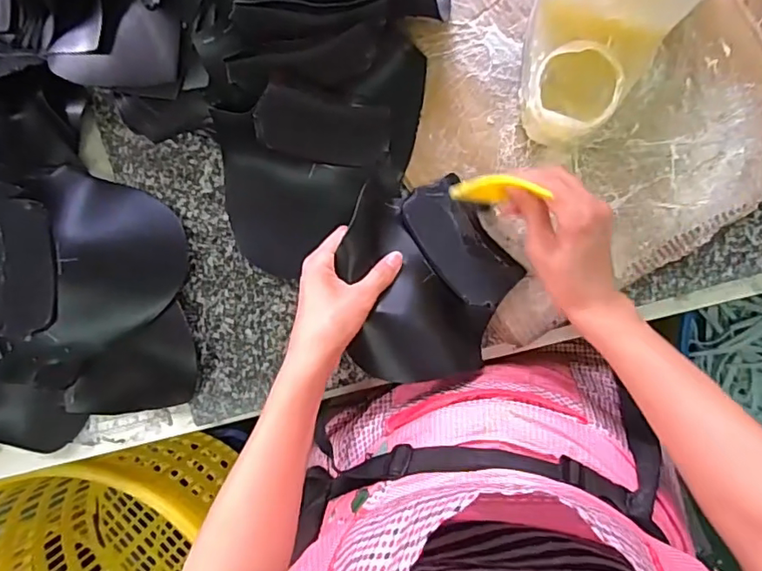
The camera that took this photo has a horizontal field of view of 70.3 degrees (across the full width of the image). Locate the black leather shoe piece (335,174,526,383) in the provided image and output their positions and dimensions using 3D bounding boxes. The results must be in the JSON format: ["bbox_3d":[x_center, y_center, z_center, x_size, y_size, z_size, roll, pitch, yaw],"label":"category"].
[{"bbox_3d":[0.042,-0.002,0.495,0.148,0.054,0.176,14,98,6],"label":"black leather shoe piece"}]

